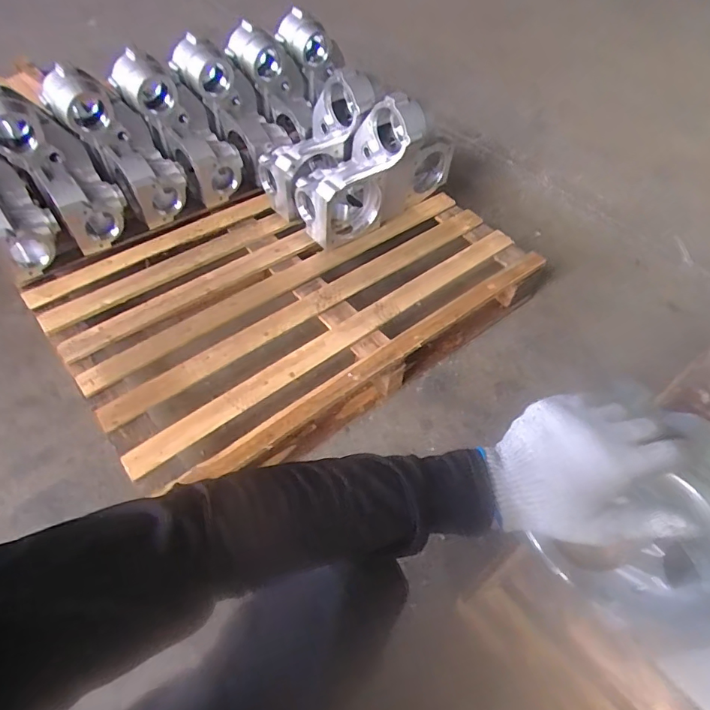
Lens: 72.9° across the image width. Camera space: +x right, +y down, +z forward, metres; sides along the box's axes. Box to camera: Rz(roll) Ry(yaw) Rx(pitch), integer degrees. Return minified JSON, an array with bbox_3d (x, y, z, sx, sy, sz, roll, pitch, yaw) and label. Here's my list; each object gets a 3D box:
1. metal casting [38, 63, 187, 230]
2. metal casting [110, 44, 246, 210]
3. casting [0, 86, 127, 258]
[{"bbox_3d":[-0.592,-0.523,1.220,0.157,0.385,0.144,-48,22,-27],"label":"metal casting"},{"bbox_3d":[-0.459,-0.602,1.288,0.153,0.377,0.147,-26,34,19],"label":"metal casting"},{"bbox_3d":[-0.707,-0.439,1.141,0.161,0.384,0.126,-48,23,-27],"label":"casting"}]

